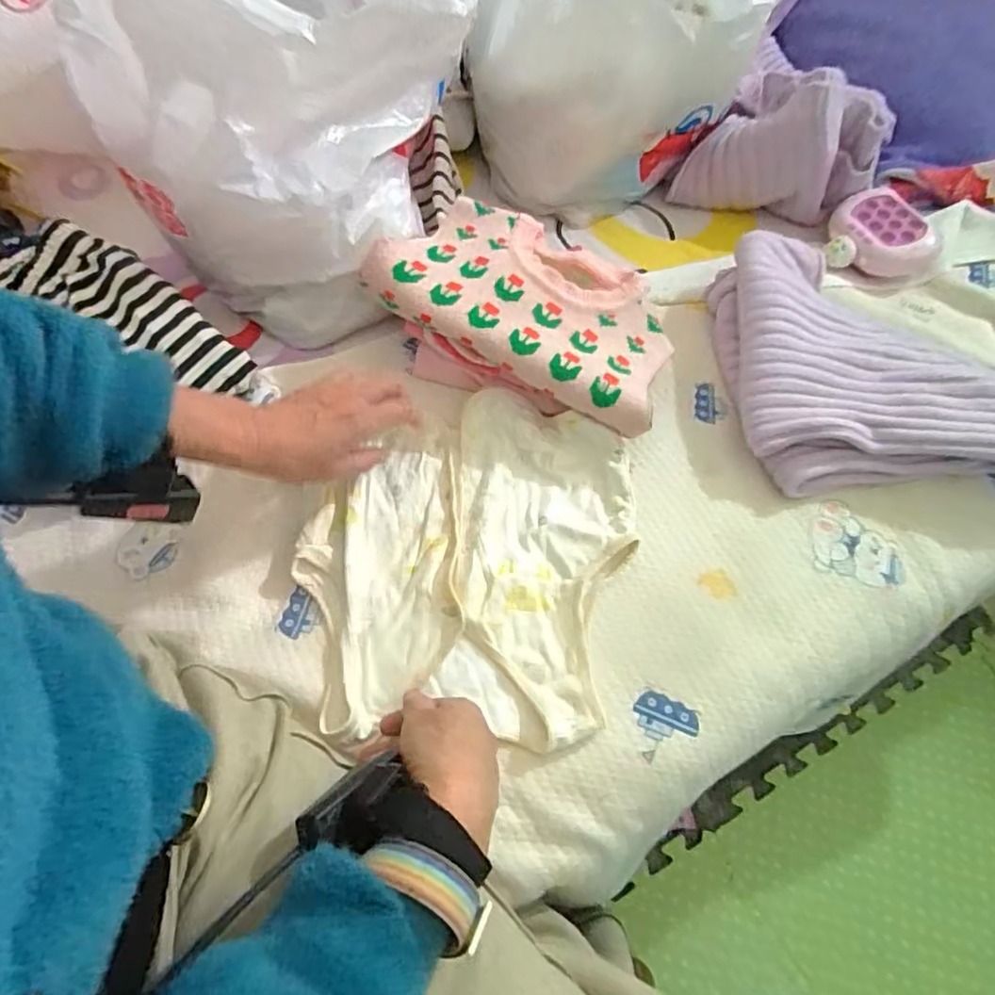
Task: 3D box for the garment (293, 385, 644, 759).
[{"bbox_3d":[-0.024,0.043,0.500,0.251,0.039,0.278,4,60,0],"label":"garment"}]

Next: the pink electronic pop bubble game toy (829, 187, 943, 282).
[{"bbox_3d":[0.431,-0.294,0.690,0.117,0.041,0.089,31,63,14],"label":"pink electronic pop bubble game toy"}]

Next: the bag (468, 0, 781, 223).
[{"bbox_3d":[0.117,-0.455,0.661,0.271,0.277,0.153,-2,60,-4],"label":"bag"}]

